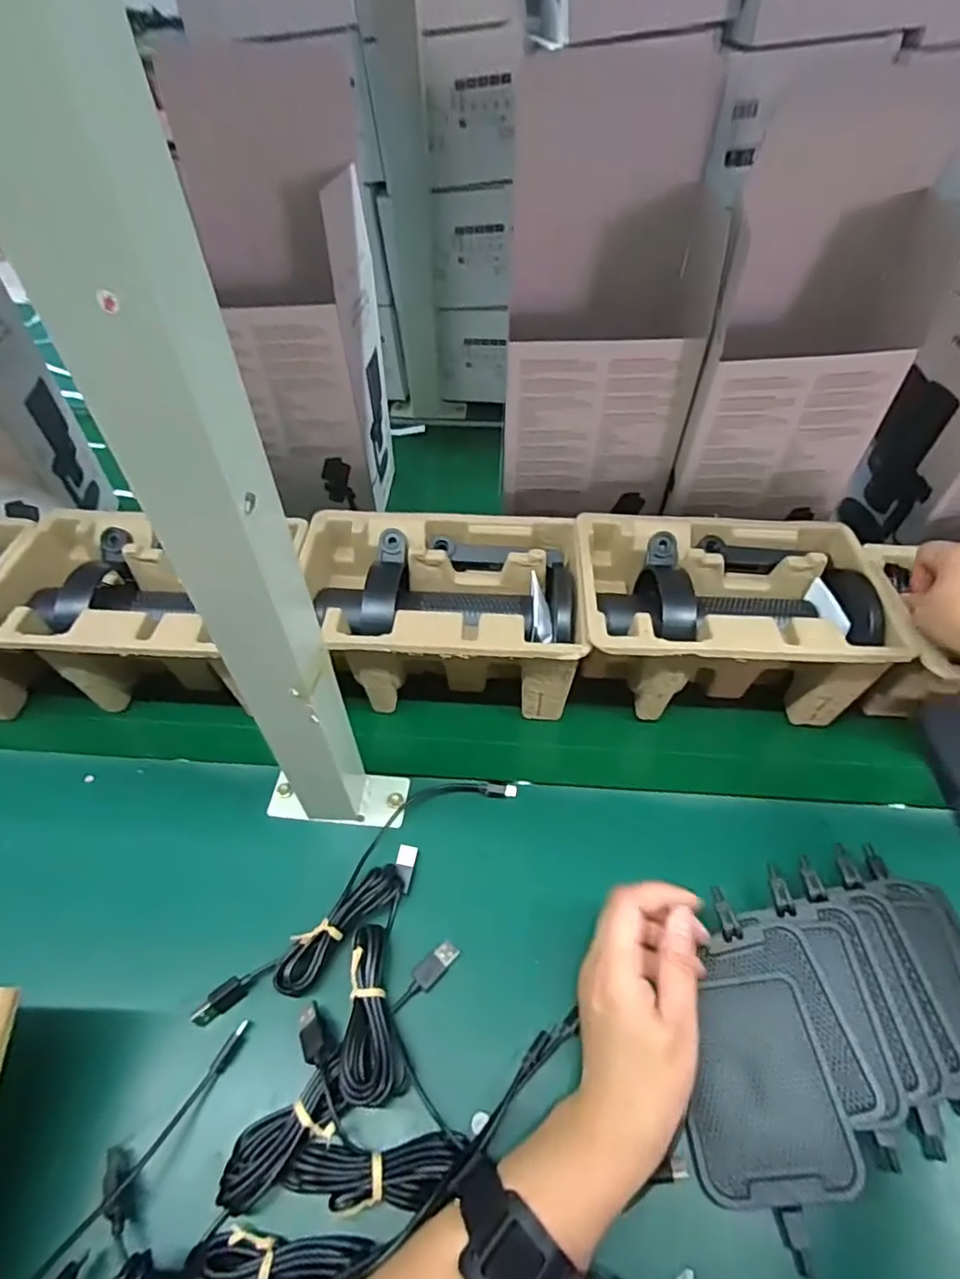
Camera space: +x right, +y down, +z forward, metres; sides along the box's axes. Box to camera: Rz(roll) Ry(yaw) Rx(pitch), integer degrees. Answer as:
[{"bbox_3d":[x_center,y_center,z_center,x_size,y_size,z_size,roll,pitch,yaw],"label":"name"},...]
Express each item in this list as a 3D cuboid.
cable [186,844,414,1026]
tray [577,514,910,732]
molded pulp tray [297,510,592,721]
[{"bbox_3d":[-0.100,0.186,0.374,0.152,0.025,0.033,-33,56,-24],"label":"cable"},{"bbox_3d":[0.192,-0.015,0.491,0.226,0.100,0.148,1,49,2],"label":"tray"},{"bbox_3d":[-0.030,-0.017,0.496,0.222,0.102,0.146,0,49,1],"label":"molded pulp tray"}]

